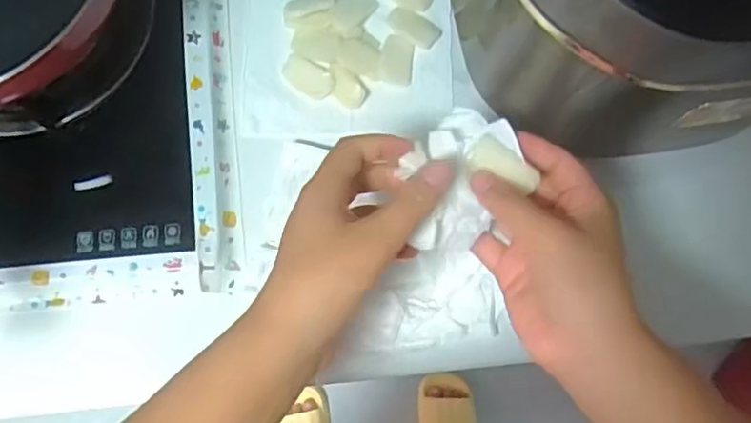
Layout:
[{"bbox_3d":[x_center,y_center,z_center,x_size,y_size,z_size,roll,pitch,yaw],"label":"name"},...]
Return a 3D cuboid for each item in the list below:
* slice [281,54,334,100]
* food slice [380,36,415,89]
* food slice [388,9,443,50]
[{"bbox_3d":[-0.055,-0.110,0.507,0.044,0.004,0.026,32,81,7],"label":"slice"},{"bbox_3d":[0.018,-0.129,0.523,0.028,0.004,0.044,4,79,2],"label":"food slice"},{"bbox_3d":[0.033,-0.156,0.525,0.045,0.004,0.024,30,81,6],"label":"food slice"}]

